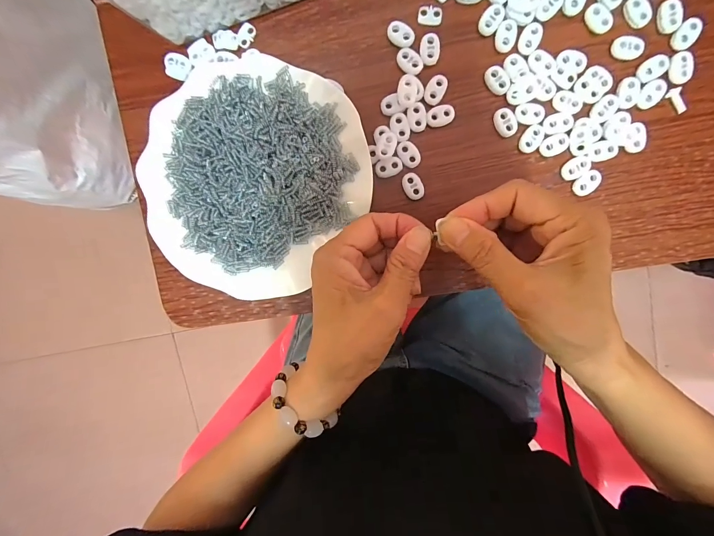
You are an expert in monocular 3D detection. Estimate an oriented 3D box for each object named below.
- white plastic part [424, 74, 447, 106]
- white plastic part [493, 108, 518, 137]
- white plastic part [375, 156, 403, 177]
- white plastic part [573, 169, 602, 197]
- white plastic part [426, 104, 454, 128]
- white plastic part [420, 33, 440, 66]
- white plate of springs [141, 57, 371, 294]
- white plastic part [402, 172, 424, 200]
[{"bbox_3d":[0.064,-0.144,0.266,0.014,0.004,0.024,25,99,0],"label":"white plastic part"},{"bbox_3d":[0.121,-0.118,0.268,0.016,0.005,0.022,-26,96,7],"label":"white plastic part"},{"bbox_3d":[0.027,-0.084,0.275,0.022,0.007,0.015,-15,97,6],"label":"white plastic part"},{"bbox_3d":[0.188,-0.069,0.270,0.022,0.007,0.014,-43,93,8],"label":"white plastic part"},{"bbox_3d":[0.068,-0.124,0.269,0.022,0.004,0.016,-15,97,6],"label":"white plastic part"},{"bbox_3d":[0.058,-0.175,0.263,0.016,0.004,0.022,0,98,4],"label":"white plastic part"},{"bbox_3d":[-0.087,-0.074,0.274,0.171,0.021,0.179,1,98,4],"label":"white plate of springs"},{"bbox_3d":[0.047,-0.069,0.277,0.015,0.004,0.023,-26,95,7],"label":"white plastic part"}]

